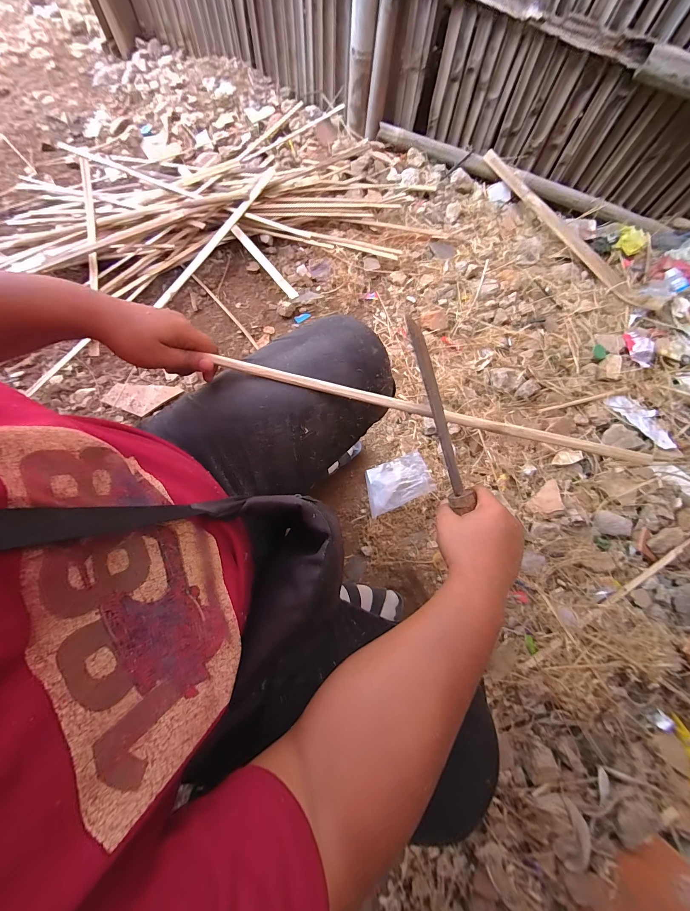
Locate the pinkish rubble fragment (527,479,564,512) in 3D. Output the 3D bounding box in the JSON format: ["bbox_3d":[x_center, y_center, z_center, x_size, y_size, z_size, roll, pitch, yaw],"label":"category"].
[{"bbox_3d":[0.467,0.098,0.751,0.077,0.018,0.070,-8,74,-3],"label":"pinkish rubble fragment"}]

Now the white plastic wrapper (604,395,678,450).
[{"bbox_3d":[0.780,-0.100,0.838,0.095,0.022,0.186,-42,79,-12],"label":"white plastic wrapper"}]

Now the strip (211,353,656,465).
[{"bbox_3d":[0.101,-0.055,0.393,0.529,0.016,0.017,13,74,1],"label":"strip"}]

